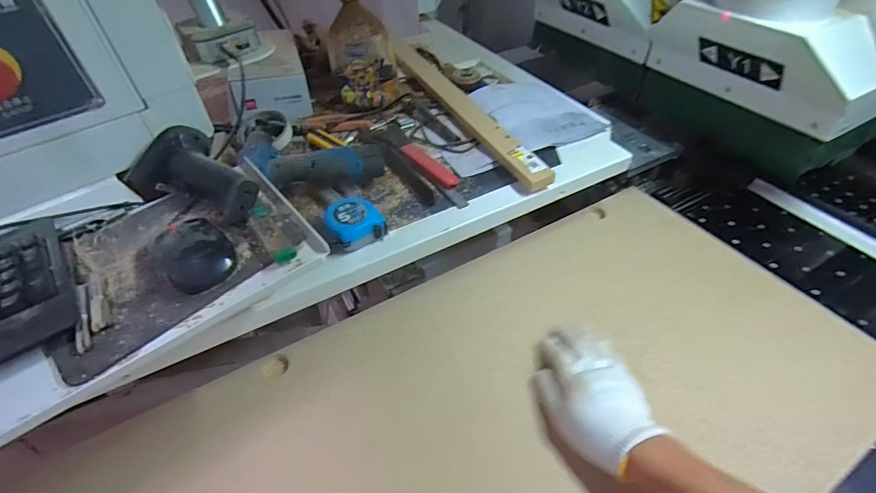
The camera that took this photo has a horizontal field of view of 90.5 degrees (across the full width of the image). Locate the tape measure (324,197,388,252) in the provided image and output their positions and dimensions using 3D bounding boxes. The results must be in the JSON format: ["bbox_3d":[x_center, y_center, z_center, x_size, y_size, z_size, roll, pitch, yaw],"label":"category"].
[{"bbox_3d":[-0.108,-0.030,0.563,0.071,0.036,0.068,-16,47,-14],"label":"tape measure"}]

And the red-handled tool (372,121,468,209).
[{"bbox_3d":[-0.043,-0.139,0.679,0.072,0.020,0.245,-22,48,-19],"label":"red-handled tool"}]

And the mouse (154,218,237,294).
[{"bbox_3d":[-0.228,0.001,0.408,0.058,0.034,0.081,-28,51,-24],"label":"mouse"}]

